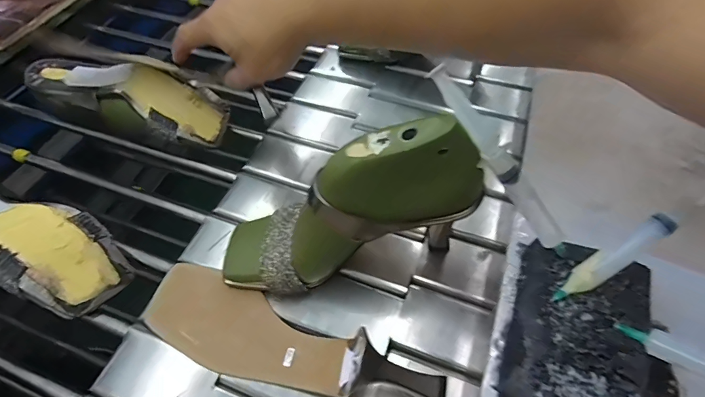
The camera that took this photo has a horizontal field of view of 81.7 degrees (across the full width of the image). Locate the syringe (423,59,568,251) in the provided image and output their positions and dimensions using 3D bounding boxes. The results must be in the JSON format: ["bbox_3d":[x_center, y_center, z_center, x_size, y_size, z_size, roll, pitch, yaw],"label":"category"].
[{"bbox_3d":[0.104,-0.024,0.288,0.019,0.016,0.160,-41,98,-26],"label":"syringe"}]

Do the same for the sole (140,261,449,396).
[{"bbox_3d":[-0.059,0.114,0.333,0.268,0.058,0.074,18,56,13],"label":"sole"}]

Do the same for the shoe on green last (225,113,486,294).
[{"bbox_3d":[-0.013,0.012,0.335,0.239,0.116,0.071,-30,48,29],"label":"shoe on green last"}]

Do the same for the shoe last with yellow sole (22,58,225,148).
[{"bbox_3d":[-0.271,-0.120,0.487,0.234,0.070,0.077,13,55,1],"label":"shoe last with yellow sole"}]

